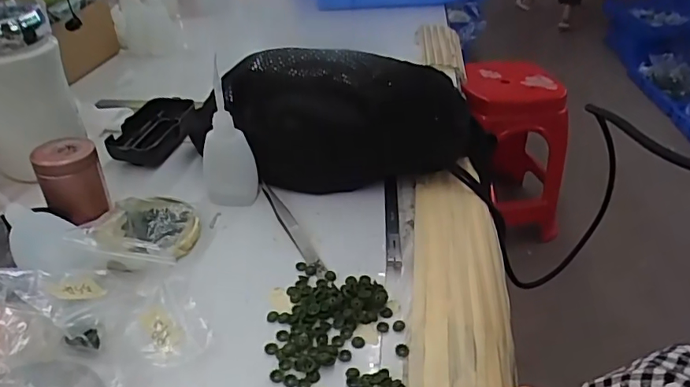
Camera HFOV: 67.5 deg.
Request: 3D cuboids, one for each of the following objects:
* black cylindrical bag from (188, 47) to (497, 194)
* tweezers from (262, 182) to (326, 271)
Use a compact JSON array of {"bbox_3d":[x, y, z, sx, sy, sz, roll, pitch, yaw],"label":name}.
[{"bbox_3d":[0.008,-0.075,0.470,0.269,0.108,0.083,-5,35,-10],"label":"black cylindrical bag"},{"bbox_3d":[-0.045,0.024,0.421,0.014,0.005,0.116,-14,38,-21],"label":"tweezers"}]

